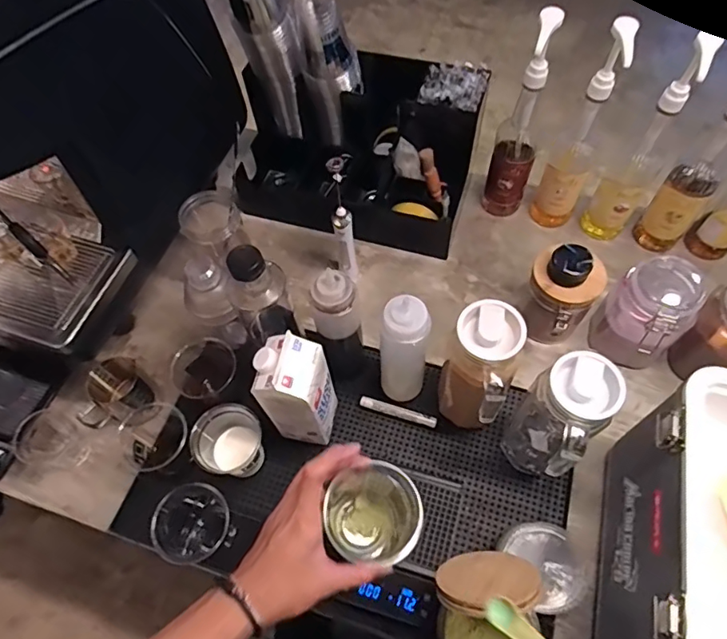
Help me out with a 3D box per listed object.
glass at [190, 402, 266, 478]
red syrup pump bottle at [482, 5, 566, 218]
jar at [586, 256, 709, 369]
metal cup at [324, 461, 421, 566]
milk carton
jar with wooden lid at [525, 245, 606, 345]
[{"bbox_3d":[-0.181,0.176,0.722,0.083,0.106,0.092,28,63,15],"label":"glass"},{"bbox_3d":[0.249,-0.294,0.805,0.069,0.365,0.085,17,61,9],"label":"red syrup pump bottle"},{"bbox_3d":[0.410,-0.002,0.755,0.101,0.189,0.105,0,59,0],"label":"jar"},{"bbox_3d":[0.002,0.200,0.517,0.090,0.111,0.084,3,63,-7],"label":"metal cup"},{"bbox_3d":[-0.085,0.102,0.668,0.083,0.201,0.082,9,60,5],"label":"milk carton"},{"bbox_3d":[0.290,-0.037,0.764,0.097,0.166,0.093,0,59,0],"label":"jar with wooden lid"}]

